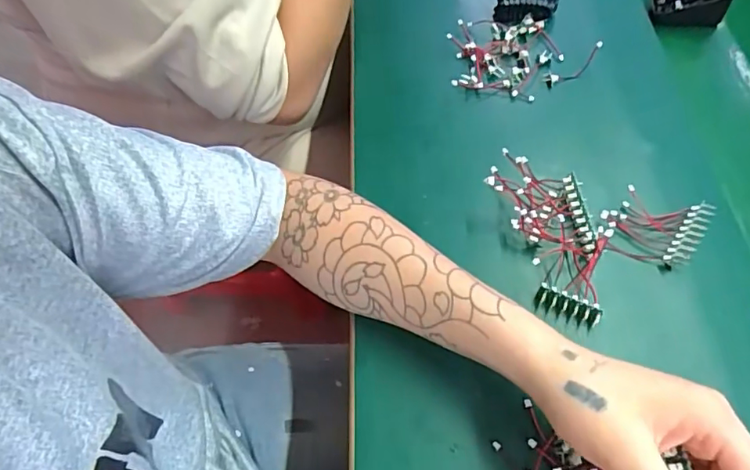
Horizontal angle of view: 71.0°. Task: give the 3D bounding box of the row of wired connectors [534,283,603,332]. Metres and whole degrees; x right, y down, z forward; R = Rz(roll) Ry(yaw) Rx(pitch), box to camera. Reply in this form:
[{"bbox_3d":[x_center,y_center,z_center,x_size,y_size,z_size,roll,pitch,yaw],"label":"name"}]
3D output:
[{"bbox_3d":[0.135,0.050,0.369,0.043,0.022,0.006,21,28,14],"label":"row of wired connectors"}]

